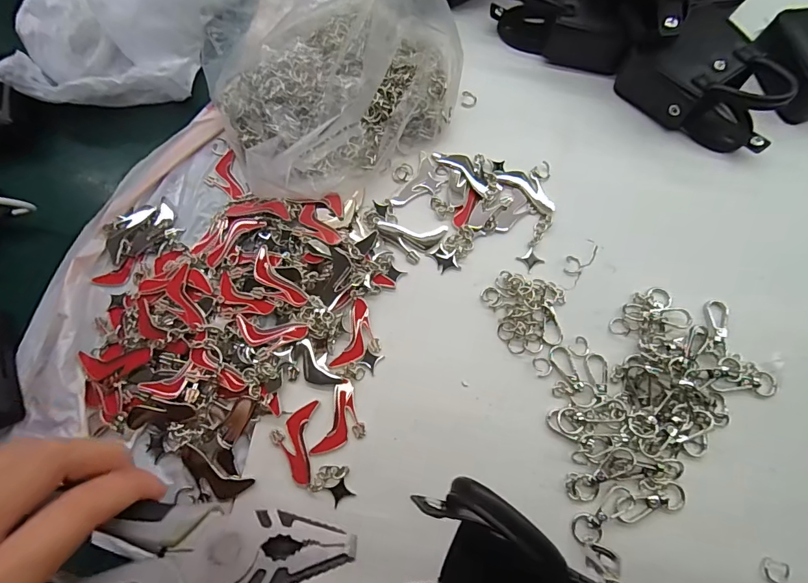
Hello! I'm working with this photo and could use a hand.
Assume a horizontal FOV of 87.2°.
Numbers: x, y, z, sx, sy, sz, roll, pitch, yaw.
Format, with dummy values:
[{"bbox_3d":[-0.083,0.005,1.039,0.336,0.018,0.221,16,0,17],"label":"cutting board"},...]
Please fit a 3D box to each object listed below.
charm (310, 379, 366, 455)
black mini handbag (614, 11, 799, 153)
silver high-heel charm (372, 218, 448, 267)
[{"bbox_3d":[-0.036,0.078,0.254,0.025,0.004,0.045,17,74,6],"label":"charm"},{"bbox_3d":[0.213,-0.142,0.301,0.076,0.043,0.103,-24,74,-6],"label":"black mini handbag"},{"bbox_3d":[0.004,-0.034,0.288,0.049,0.004,0.027,4,73,2],"label":"silver high-heel charm"}]

